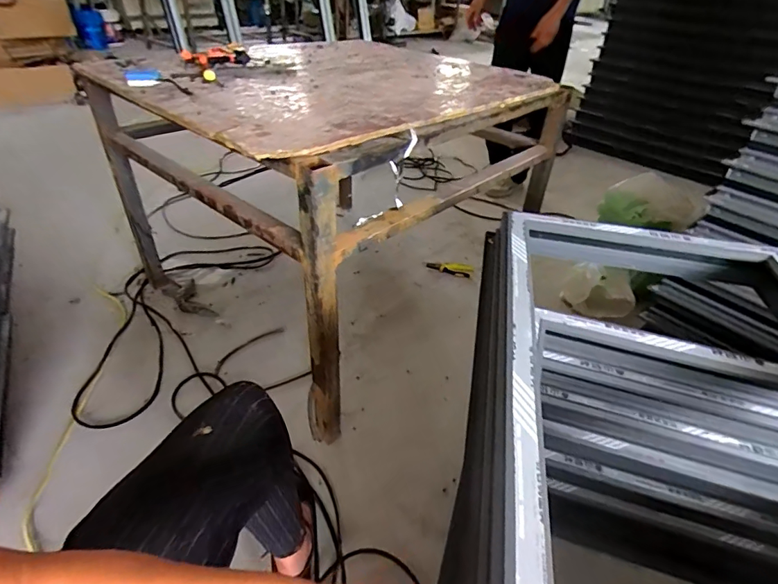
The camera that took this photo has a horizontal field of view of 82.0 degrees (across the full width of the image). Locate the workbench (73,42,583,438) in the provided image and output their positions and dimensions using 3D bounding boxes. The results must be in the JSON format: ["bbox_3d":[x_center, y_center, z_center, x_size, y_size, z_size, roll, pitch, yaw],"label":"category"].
[{"bbox_3d":[-0.176,-0.337,1.426,0.956,0.679,1.015,30,45,32],"label":"workbench"}]

